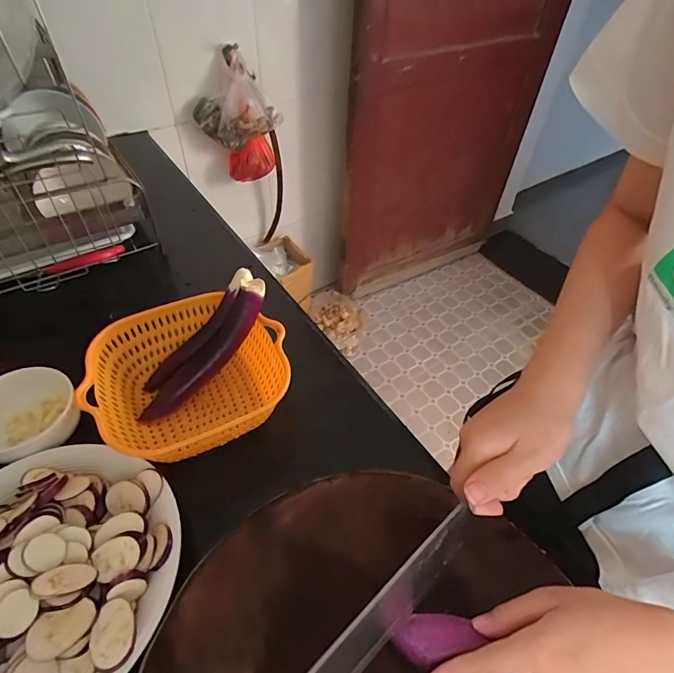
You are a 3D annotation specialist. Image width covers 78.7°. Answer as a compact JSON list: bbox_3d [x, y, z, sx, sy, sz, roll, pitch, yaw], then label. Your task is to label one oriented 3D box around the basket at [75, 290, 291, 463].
[{"bbox_3d":[-0.161,0.048,0.475,0.203,0.089,0.173,-21,52,-21],"label":"basket"}]

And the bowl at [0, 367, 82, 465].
[{"bbox_3d":[-0.331,0.090,0.434,0.103,0.056,0.090,-32,57,-29],"label":"bowl"}]

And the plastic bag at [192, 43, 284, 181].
[{"bbox_3d":[-0.246,-0.537,1.033,0.206,0.290,0.062,-32,56,-28],"label":"plastic bag"}]

